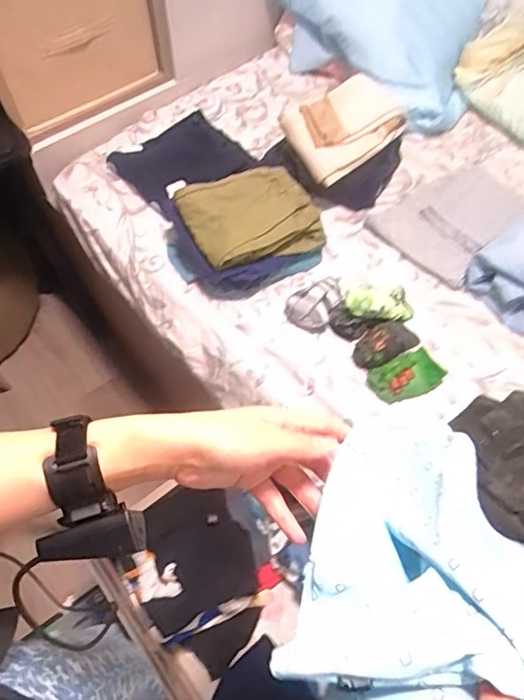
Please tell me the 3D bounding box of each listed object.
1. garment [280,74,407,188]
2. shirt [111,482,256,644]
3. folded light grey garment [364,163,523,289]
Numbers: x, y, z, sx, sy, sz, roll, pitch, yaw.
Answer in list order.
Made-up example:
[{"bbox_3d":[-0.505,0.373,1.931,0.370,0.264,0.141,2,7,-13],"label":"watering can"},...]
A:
[{"bbox_3d":[0.157,-0.435,1.049,0.216,0.077,0.150,-31,64,-16],"label":"garment"},{"bbox_3d":[-0.140,0.372,0.978,0.221,0.032,0.217,-22,62,-12],"label":"shirt"},{"bbox_3d":[0.382,-0.277,1.070,0.212,0.031,0.279,40,68,21],"label":"folded light grey garment"}]

